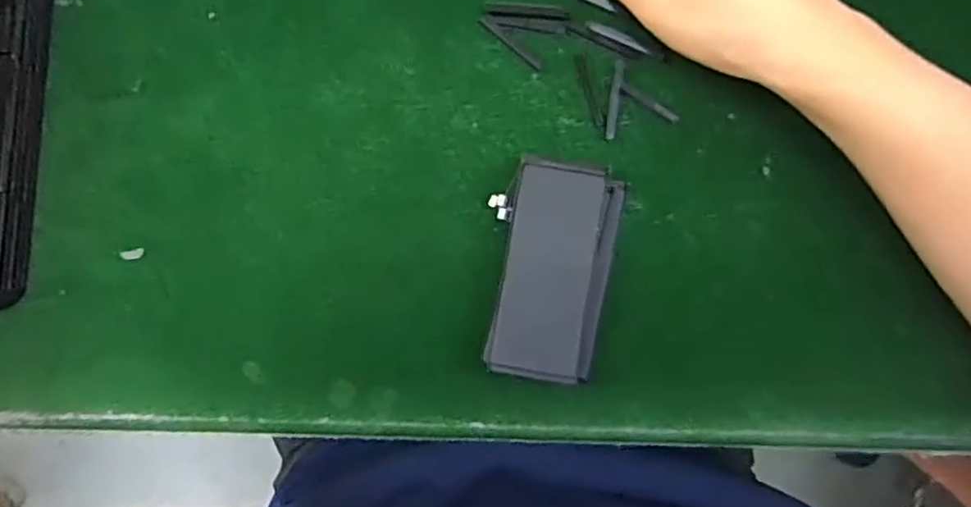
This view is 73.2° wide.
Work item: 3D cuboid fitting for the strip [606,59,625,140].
[{"bbox_3d":[0.061,-0.073,0.308,0.005,0.006,0.038,10,83,0],"label":"strip"}]

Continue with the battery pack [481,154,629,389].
[{"bbox_3d":[0.031,0.007,0.291,0.054,0.019,0.094,8,83,-1],"label":"battery pack"}]

